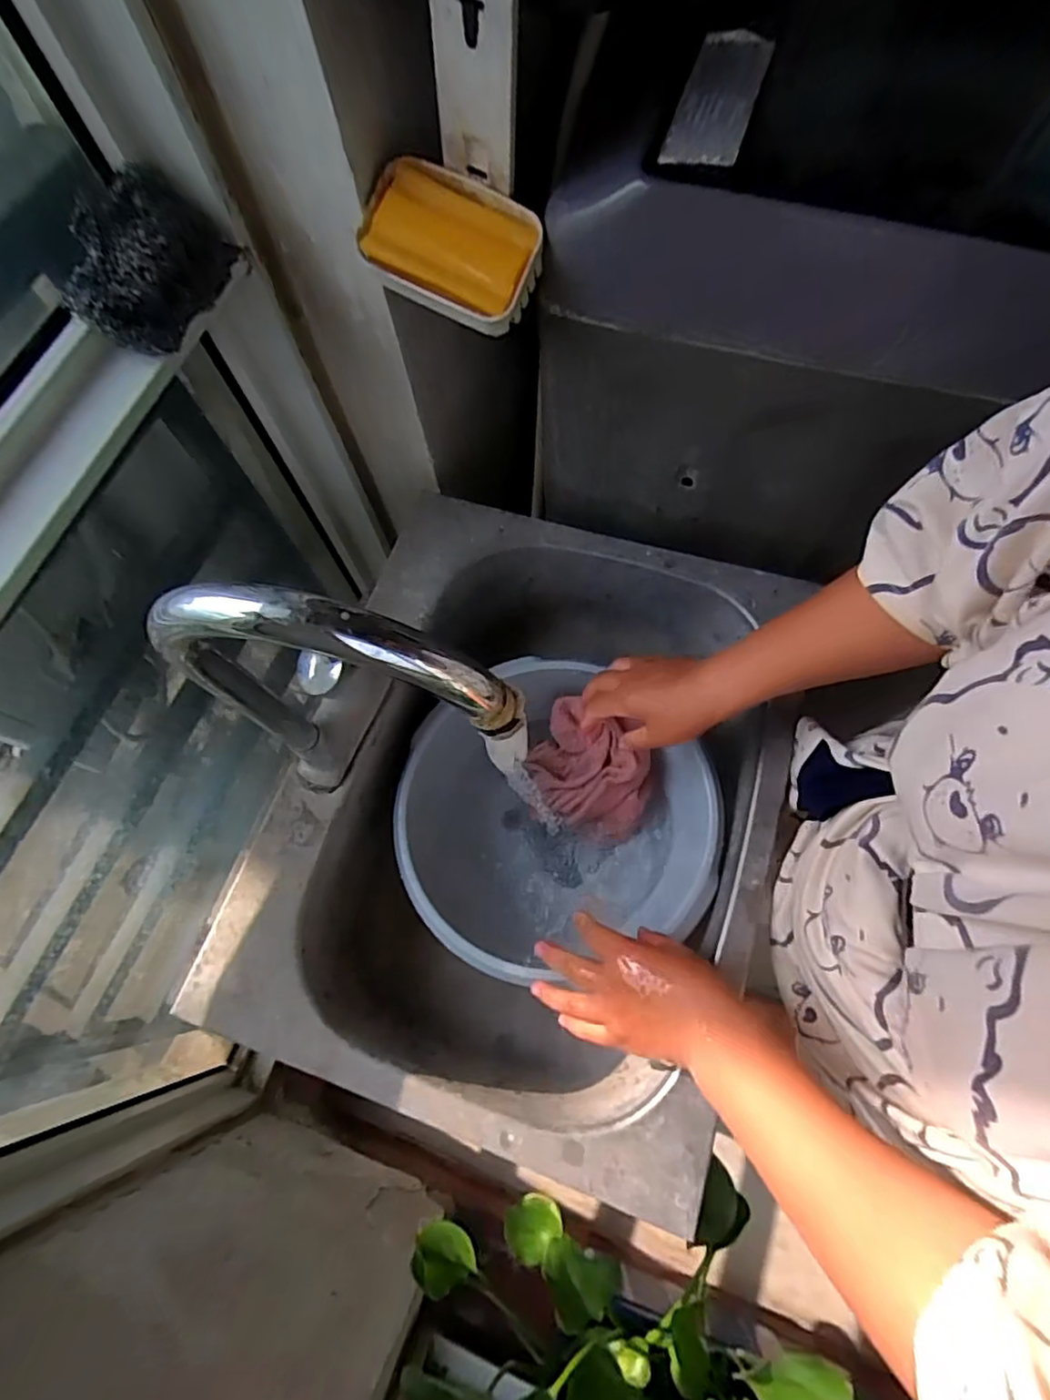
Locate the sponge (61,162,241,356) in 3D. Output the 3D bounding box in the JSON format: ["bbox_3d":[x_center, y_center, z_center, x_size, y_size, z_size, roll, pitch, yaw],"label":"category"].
[{"bbox_3d":[-0.265,-0.305,0.432,0.078,0.053,0.121,15,70,4],"label":"sponge"}]

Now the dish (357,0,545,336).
[{"bbox_3d":[-0.050,-0.344,0.381,0.118,0.176,0.081,14,70,4],"label":"dish"}]

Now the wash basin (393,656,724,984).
[{"bbox_3d":[0.027,0.124,0.596,0.273,0.113,0.270,0,70,-1],"label":"wash basin"}]

